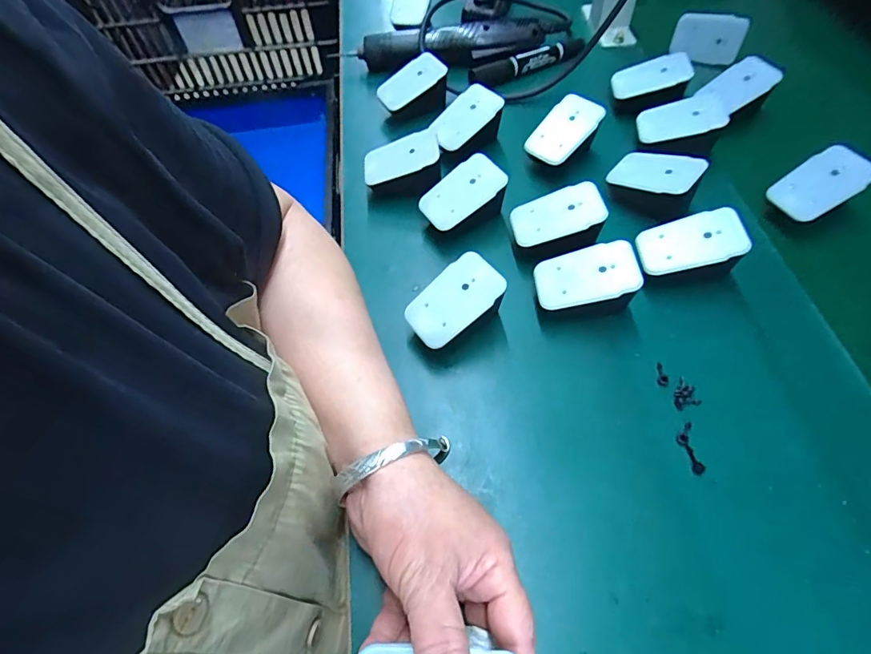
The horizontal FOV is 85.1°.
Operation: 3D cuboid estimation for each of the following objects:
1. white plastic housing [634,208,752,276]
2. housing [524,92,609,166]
[{"bbox_3d":[0.185,-0.063,0.345,0.070,0.007,0.041,-10,63,23],"label":"white plastic housing"},{"bbox_3d":[0.113,-0.174,0.418,0.038,0.011,0.063,41,100,4],"label":"housing"}]

